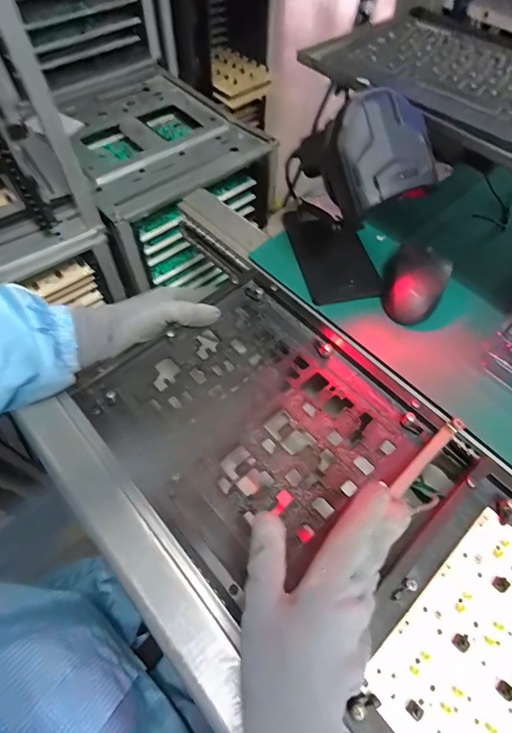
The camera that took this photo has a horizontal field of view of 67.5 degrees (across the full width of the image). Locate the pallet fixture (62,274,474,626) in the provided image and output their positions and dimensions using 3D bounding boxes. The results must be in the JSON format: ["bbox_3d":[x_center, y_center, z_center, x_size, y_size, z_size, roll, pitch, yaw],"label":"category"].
[{"bbox_3d":[0.000,0.047,0.359,0.235,0.030,0.255,-36,65,-21],"label":"pallet fixture"}]

